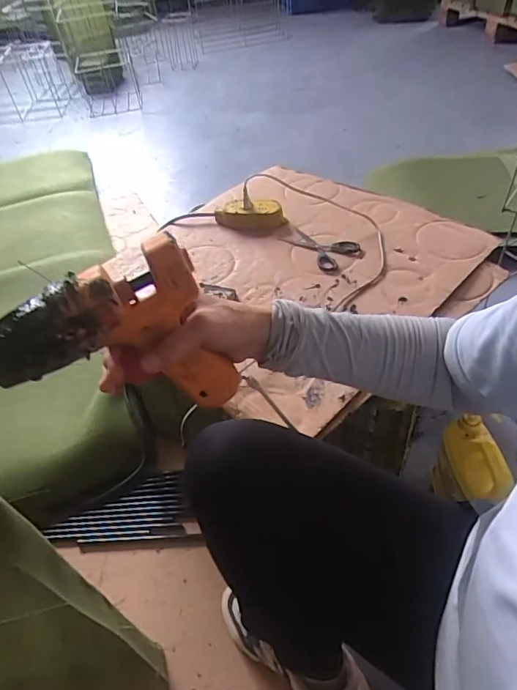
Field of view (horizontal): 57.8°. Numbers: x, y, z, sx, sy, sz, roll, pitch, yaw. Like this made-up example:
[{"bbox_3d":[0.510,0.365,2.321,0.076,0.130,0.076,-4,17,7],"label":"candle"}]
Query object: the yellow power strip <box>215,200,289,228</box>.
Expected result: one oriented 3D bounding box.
[{"bbox_3d":[-0.017,-0.261,0.931,0.143,0.034,0.061,6,48,12],"label":"yellow power strip"}]

